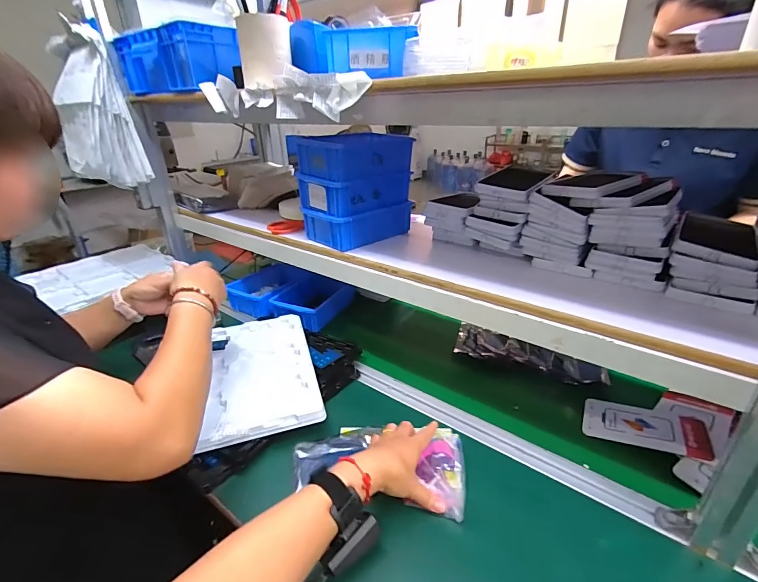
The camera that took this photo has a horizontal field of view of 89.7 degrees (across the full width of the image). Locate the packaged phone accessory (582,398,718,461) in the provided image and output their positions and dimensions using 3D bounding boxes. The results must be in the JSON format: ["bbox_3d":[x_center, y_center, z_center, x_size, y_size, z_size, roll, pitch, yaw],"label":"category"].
[{"bbox_3d":[0.410,0.209,0.591,0.159,0.010,0.092,5,25,31],"label":"packaged phone accessory"}]

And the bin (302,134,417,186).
[{"bbox_3d":[-0.037,-0.246,0.690,0.188,0.073,0.095,-22,33,-35],"label":"bin"}]

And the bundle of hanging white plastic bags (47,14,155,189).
[{"bbox_3d":[-0.603,-0.374,0.802,0.198,0.273,0.118,22,35,39],"label":"bundle of hanging white plastic bags"}]

